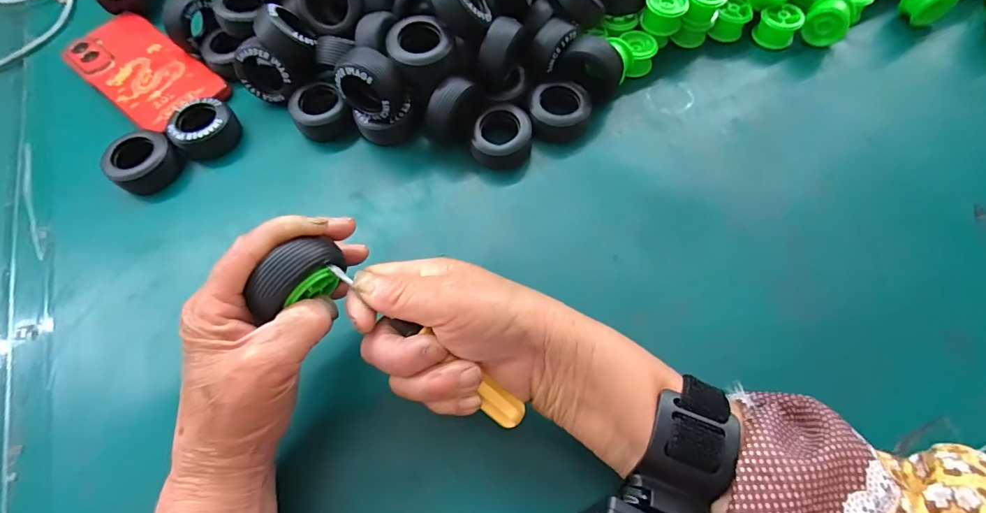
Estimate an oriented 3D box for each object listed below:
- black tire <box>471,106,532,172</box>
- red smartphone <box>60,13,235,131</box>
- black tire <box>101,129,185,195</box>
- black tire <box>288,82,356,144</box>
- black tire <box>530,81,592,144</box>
[{"bbox_3d":[0.008,-0.092,0.343,0.043,0.023,0.044,-1,64,1],"label":"black tire"},{"bbox_3d":[-0.310,-0.163,0.392,0.165,0.015,0.075,37,71,17],"label":"red smartphone"},{"bbox_3d":[-0.272,-0.073,0.343,0.040,0.028,0.047,35,70,16],"label":"black tire"},{"bbox_3d":[-0.139,-0.115,0.357,0.041,0.026,0.047,-28,67,-12],"label":"black tire"},{"bbox_3d":[0.054,-0.115,0.351,0.048,0.024,0.039,7,65,5],"label":"black tire"}]

